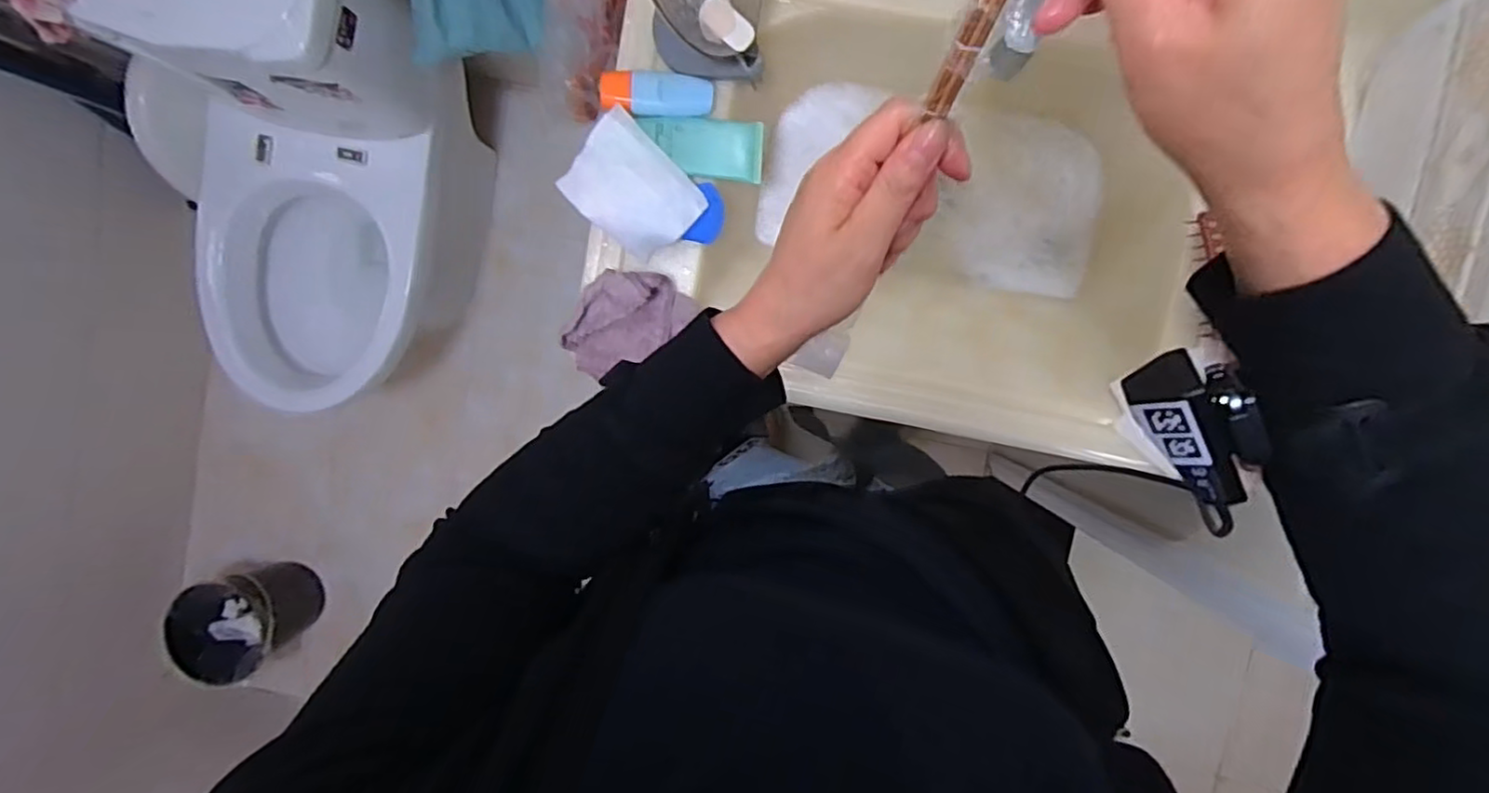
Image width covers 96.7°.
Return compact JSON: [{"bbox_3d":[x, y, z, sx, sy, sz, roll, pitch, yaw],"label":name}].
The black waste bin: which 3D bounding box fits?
[{"bbox_3d":[-1.125,0.504,1.499,0.184,0.268,0.218,-29,92,6],"label":"black waste bin"}]

